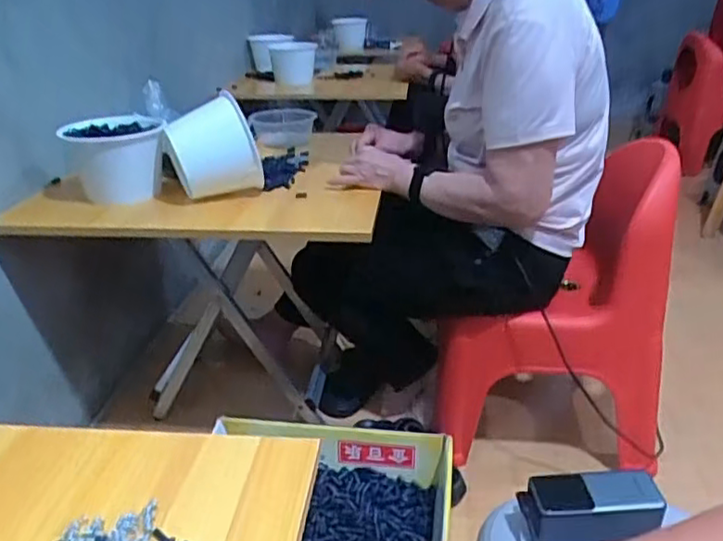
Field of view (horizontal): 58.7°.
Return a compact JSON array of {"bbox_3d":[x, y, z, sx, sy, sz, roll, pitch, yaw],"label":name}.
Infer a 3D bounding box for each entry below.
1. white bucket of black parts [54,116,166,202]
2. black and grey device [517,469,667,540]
[{"bbox_3d":[-0.404,-0.184,1.079,0.140,0.123,0.148,0,25,0],"label":"white bucket of black parts"},{"bbox_3d":[0.238,0.247,0.671,0.142,0.055,0.049,0,25,0],"label":"black and grey device"}]

